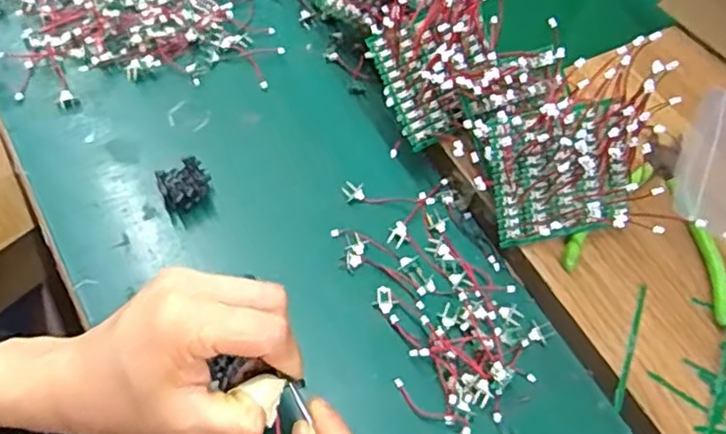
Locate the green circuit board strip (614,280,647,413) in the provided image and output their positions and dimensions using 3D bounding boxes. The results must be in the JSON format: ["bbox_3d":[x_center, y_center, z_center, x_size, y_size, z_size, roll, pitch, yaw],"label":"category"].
[{"bbox_3d":[0.163,0.076,0.400,0.005,0.006,0.086,23,63,8],"label":"green circuit board strip"}]

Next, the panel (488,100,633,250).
[{"bbox_3d":[0.123,-0.026,0.413,0.082,0.017,0.082,-10,105,3],"label":"panel"}]

